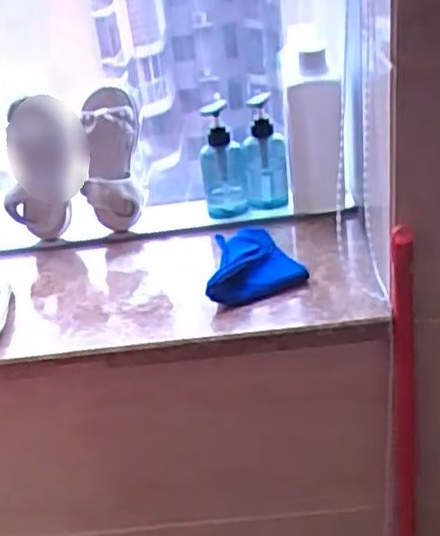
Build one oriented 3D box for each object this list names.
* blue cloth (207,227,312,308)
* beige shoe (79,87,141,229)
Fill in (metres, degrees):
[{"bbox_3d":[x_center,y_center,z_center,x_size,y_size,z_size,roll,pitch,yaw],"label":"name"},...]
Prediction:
[{"bbox_3d":[0.051,-0.014,0.868,0.104,0.051,0.185,-2,29,10],"label":"blue cloth"},{"bbox_3d":[-0.142,-0.139,0.920,0.076,0.222,0.094,0,59,-8],"label":"beige shoe"}]

